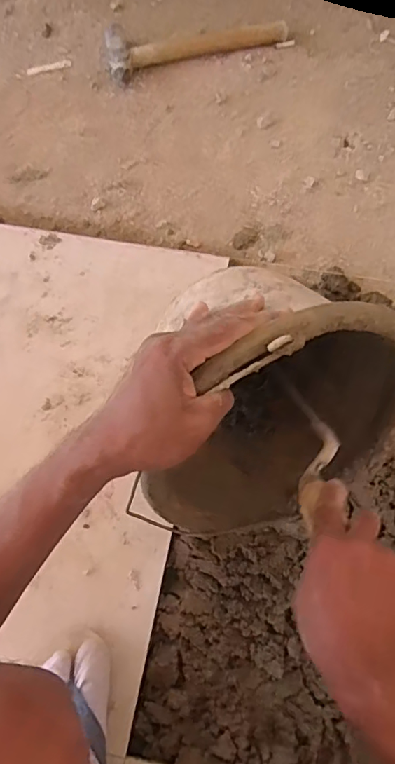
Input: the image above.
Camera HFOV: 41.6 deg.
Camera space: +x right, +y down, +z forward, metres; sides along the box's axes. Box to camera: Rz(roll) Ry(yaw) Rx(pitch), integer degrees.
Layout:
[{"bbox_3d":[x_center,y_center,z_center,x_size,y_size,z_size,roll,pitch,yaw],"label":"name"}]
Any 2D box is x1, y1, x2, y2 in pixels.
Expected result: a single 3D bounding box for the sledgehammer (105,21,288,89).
[{"bbox_3d":[-0.004,-0.576,0.876,0.300,0.035,0.090,-16,71,-4],"label":"sledgehammer"}]

